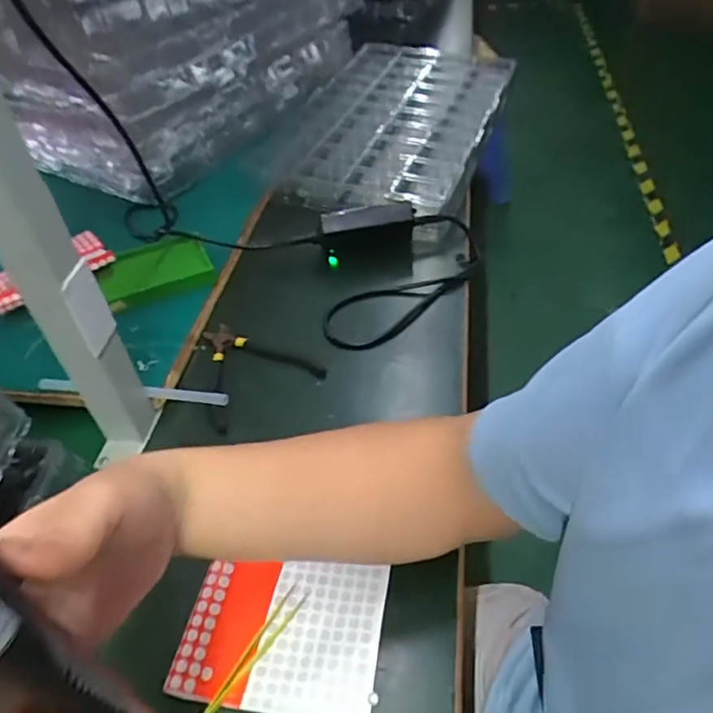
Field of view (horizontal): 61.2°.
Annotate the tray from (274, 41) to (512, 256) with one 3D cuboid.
[{"bbox_3d":[0.069,-0.391,1.006,0.288,0.065,0.585,16,48,10],"label":"tray"}]

